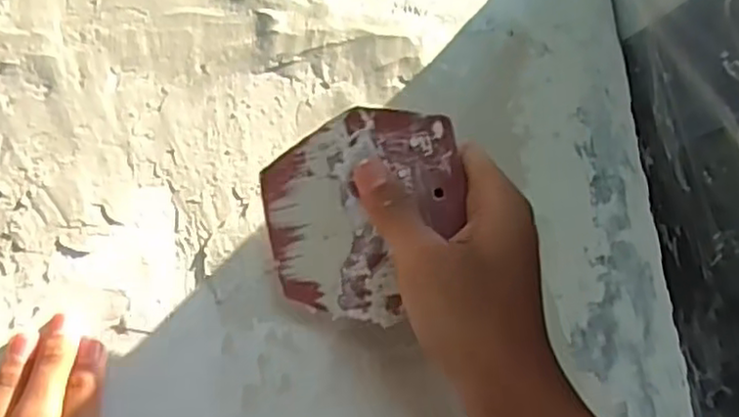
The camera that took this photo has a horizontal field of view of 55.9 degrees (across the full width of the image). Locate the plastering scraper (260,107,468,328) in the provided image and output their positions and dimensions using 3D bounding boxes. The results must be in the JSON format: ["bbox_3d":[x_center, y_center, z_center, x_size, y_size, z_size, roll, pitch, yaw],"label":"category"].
[{"bbox_3d":[-0.001,0.004,0.326,0.091,0.096,0.004,-11,-4,5],"label":"plastering scraper"}]

